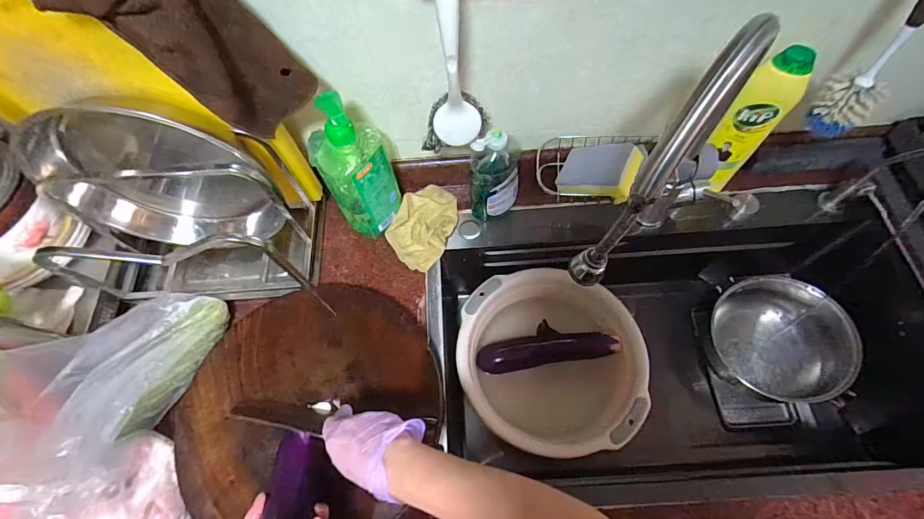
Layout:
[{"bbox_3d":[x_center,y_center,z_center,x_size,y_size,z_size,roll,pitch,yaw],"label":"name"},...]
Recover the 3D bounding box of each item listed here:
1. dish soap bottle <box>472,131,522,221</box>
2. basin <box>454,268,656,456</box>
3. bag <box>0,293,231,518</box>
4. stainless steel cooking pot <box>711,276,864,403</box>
[{"bbox_3d":[0.052,-0.145,0.641,0.074,0.160,0.086,0,65,2],"label":"dish soap bottle"},{"bbox_3d":[0.145,0.167,0.727,0.294,0.103,0.295,-1,65,2],"label":"basin"},{"bbox_3d":[-0.415,0.180,0.446,0.151,0.221,0.337,-9,65,-2],"label":"bag"},{"bbox_3d":[0.547,0.136,0.717,0.184,0.105,0.213,-20,74,14],"label":"stainless steel cooking pot"}]

